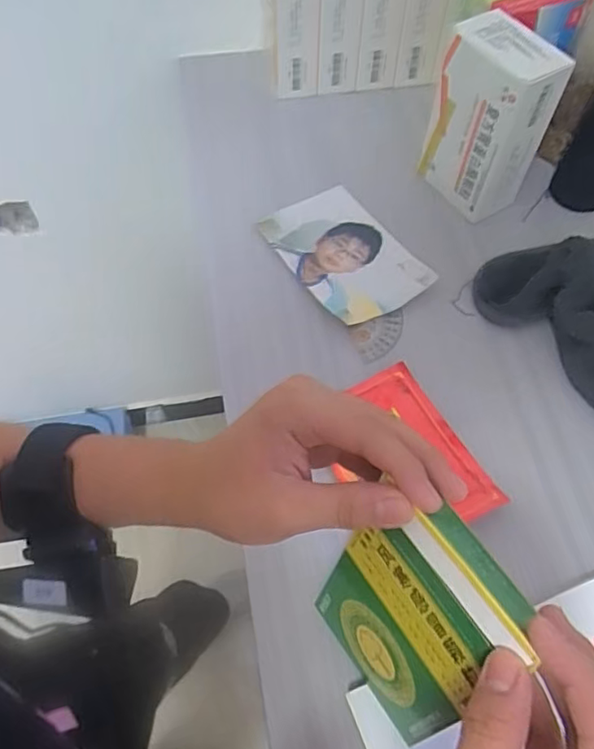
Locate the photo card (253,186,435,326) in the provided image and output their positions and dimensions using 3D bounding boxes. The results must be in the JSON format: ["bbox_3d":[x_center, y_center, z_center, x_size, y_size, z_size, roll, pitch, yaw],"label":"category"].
[{"bbox_3d":[0.041,-0.113,0.532,0.099,0.012,0.150,-29,65,-15],"label":"photo card"}]

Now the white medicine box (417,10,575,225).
[{"bbox_3d":[0.166,-0.222,0.517,0.059,0.142,0.091,-29,65,-16],"label":"white medicine box"}]

